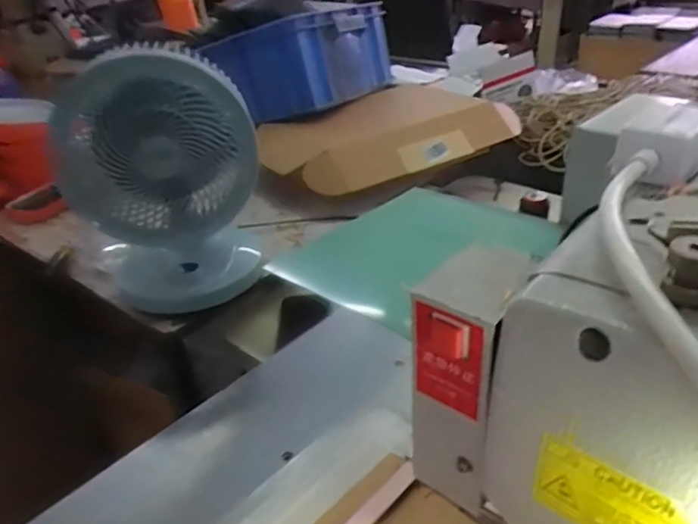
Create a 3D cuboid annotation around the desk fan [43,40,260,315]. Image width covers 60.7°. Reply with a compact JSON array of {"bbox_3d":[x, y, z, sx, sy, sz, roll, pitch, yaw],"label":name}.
[{"bbox_3d":[-0.228,-0.092,0.744,0.225,0.307,0.169,-14,32,-14],"label":"desk fan"}]

